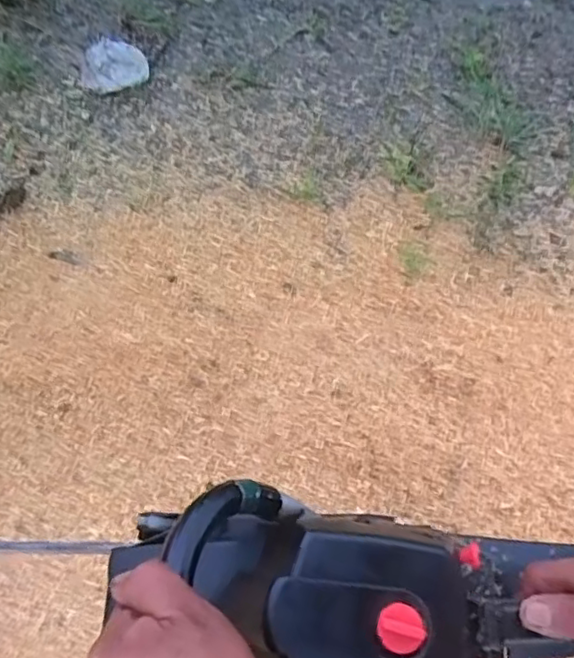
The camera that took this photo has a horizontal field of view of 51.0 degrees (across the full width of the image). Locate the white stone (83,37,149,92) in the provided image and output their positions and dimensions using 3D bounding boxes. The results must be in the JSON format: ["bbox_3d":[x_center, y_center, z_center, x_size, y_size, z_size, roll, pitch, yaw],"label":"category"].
[{"bbox_3d":[-0.342,-0.530,1.204,0.122,0.013,0.138,-7,68,-2],"label":"white stone"}]

